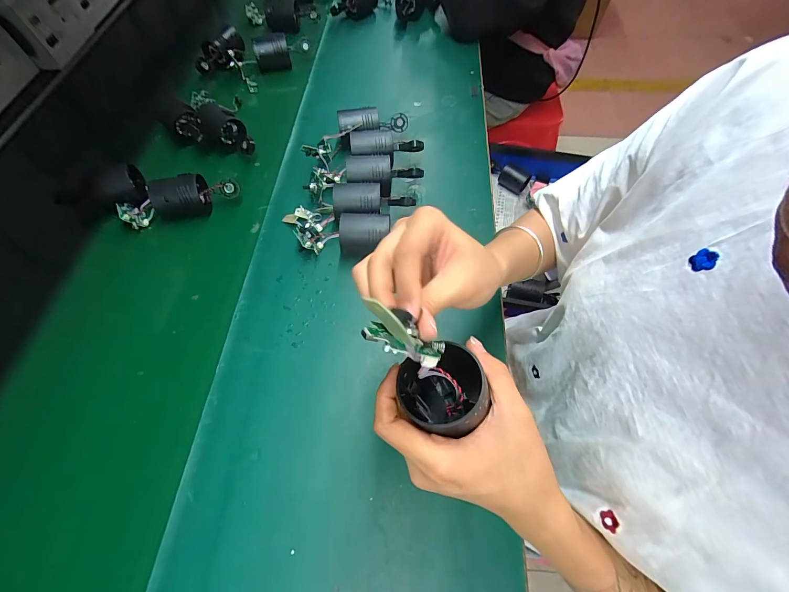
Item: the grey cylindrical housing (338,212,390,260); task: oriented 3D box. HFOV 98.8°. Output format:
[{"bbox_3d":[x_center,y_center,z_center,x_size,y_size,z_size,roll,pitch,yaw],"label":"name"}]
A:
[{"bbox_3d":[-0.040,-0.078,0.460,0.064,0.051,0.048,0,62,0],"label":"grey cylindrical housing"}]

